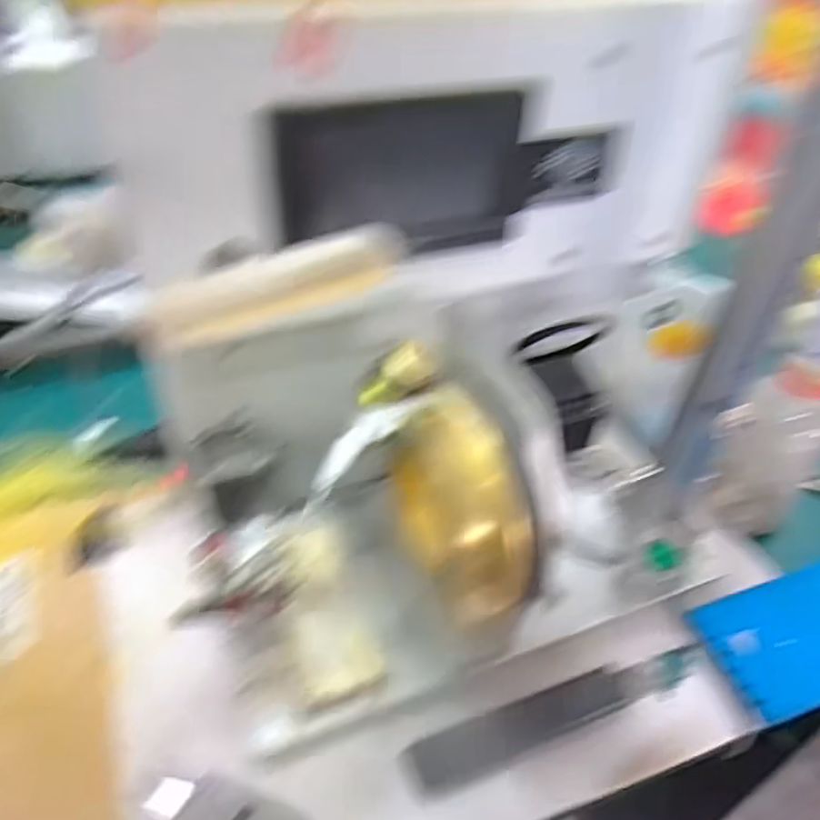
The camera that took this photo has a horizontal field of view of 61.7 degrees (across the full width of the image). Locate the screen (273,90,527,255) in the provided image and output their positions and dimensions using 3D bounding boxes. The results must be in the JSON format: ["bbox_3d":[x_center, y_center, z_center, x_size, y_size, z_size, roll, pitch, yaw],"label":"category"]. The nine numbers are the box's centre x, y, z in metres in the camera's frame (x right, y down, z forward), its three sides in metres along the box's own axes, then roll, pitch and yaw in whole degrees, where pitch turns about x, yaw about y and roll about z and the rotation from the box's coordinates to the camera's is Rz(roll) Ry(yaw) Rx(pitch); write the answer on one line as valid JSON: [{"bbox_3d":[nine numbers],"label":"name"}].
[{"bbox_3d":[-0.001,-0.113,0.340,0.125,0.075,0.010,-14,46,-20],"label":"screen"}]

